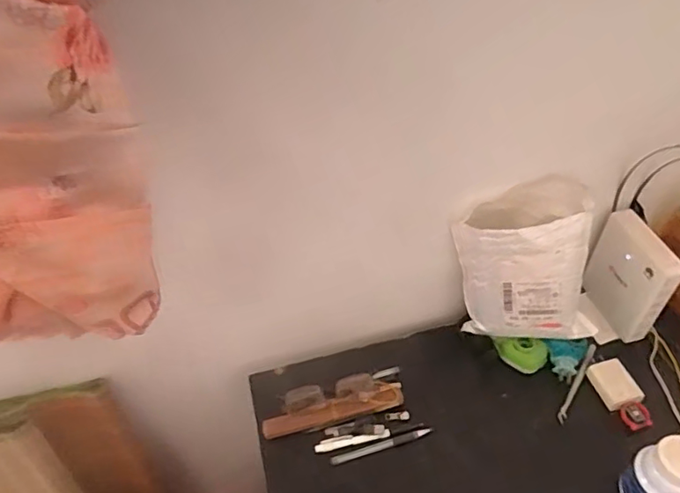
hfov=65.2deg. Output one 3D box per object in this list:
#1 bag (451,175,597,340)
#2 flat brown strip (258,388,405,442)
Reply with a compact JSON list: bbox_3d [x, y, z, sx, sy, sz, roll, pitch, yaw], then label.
[{"bbox_3d":[0.246,0.025,0.710,0.179,0.192,0.116,-1,45,3],"label":"bag"},{"bbox_3d":[-0.008,0.225,0.715,0.190,0.010,0.026,-13,58,-5],"label":"flat brown strip"}]

